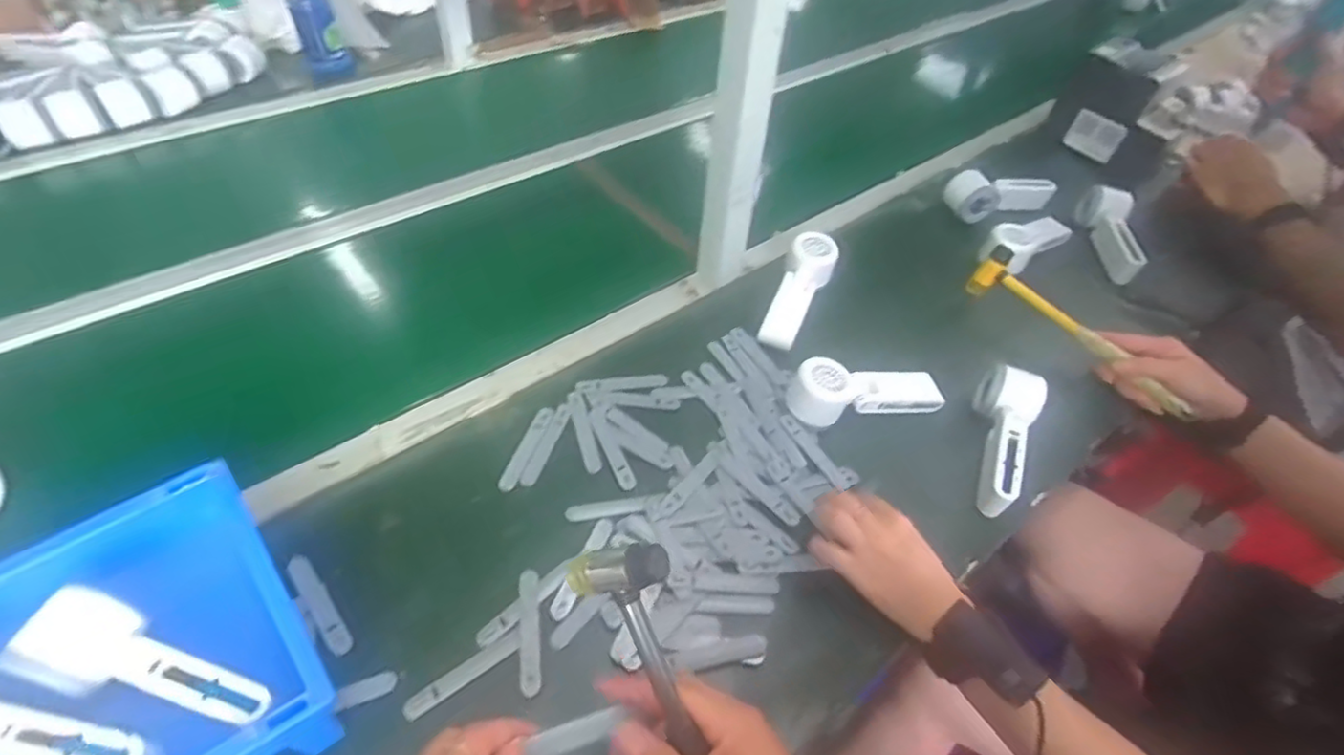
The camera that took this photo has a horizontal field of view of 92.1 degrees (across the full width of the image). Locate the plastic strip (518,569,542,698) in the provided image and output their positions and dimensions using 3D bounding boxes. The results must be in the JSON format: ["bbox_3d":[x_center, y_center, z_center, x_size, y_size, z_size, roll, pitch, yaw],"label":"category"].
[{"bbox_3d":[-0.110,0.194,0.499,0.015,0.005,0.092,-4,53,-7],"label":"plastic strip"}]

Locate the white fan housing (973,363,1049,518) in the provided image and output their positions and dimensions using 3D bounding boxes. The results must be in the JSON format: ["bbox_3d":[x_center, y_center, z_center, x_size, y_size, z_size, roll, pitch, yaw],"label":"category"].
[{"bbox_3d":[0.318,0.061,0.632,0.060,0.067,0.148,23,51,15],"label":"white fan housing"}]

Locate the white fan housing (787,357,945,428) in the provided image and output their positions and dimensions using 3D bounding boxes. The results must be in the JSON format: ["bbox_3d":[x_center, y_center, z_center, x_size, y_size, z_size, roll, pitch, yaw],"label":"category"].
[{"bbox_3d":[0.197,0.011,0.653,0.159,0.050,0.056,-9,50,-13],"label":"white fan housing"}]

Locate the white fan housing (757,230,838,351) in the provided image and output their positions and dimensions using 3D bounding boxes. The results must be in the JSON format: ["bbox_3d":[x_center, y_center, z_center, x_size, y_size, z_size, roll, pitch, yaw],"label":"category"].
[{"bbox_3d":[0.144,-0.099,0.751,0.052,0.039,0.165,22,63,14],"label":"white fan housing"}]

